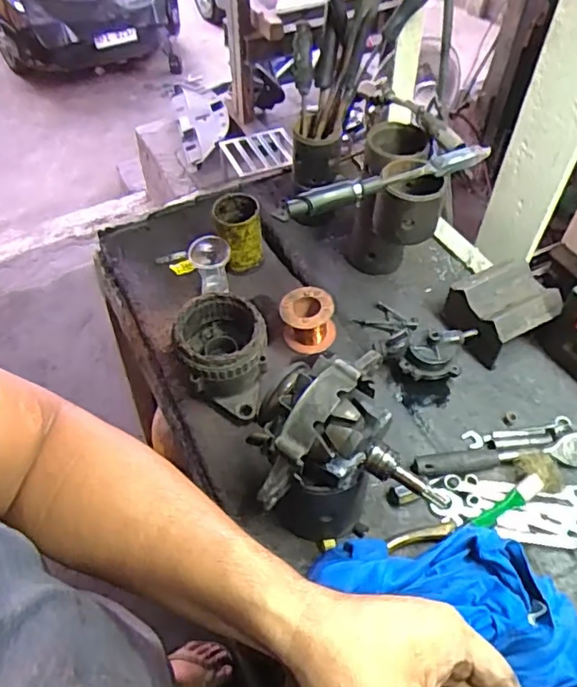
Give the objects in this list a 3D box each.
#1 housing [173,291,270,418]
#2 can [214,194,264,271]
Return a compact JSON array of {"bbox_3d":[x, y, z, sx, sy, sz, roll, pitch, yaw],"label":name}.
[{"bbox_3d":[-0.091,0.017,0.802,0.118,0.114,0.149,-6,51,-4],"label":"housing"},{"bbox_3d":[-0.084,-0.180,0.956,0.073,0.113,0.084,-12,52,-9],"label":"can"}]

